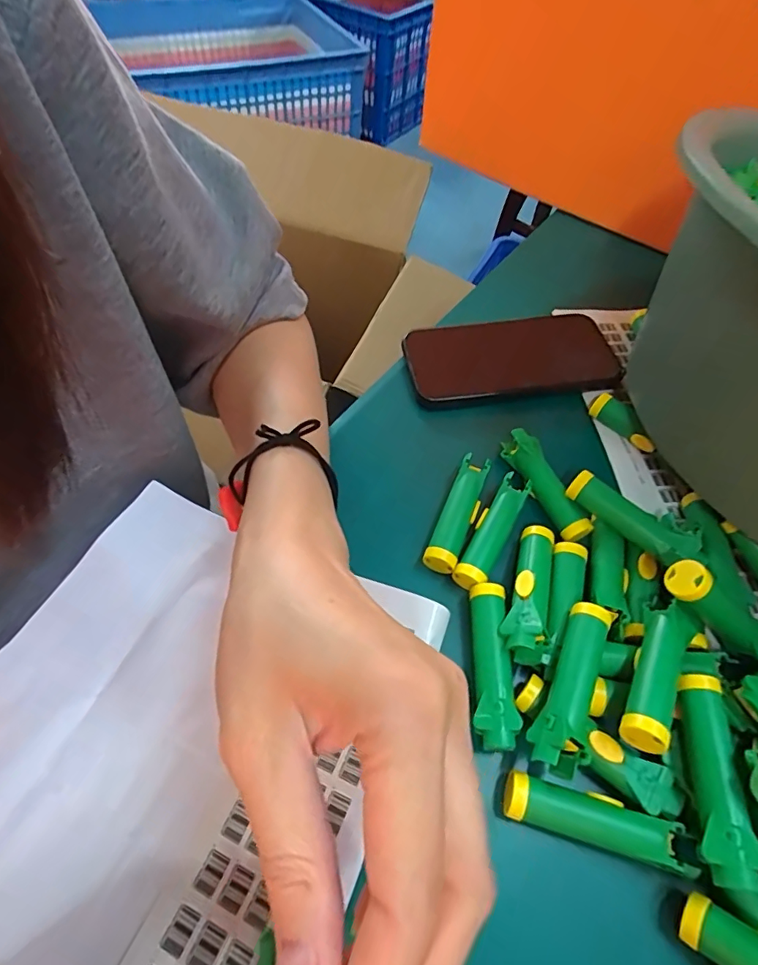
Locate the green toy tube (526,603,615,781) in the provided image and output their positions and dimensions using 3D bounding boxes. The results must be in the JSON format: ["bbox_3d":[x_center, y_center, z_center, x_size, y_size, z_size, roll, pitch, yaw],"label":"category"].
[{"bbox_3d":[0.094,0.099,0.246,0.024,0.023,0.079,26,58,12],"label":"green toy tube"}]

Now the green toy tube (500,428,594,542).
[{"bbox_3d":[0.107,0.000,0.325,0.021,0.015,0.080,-17,60,-15],"label":"green toy tube"}]

